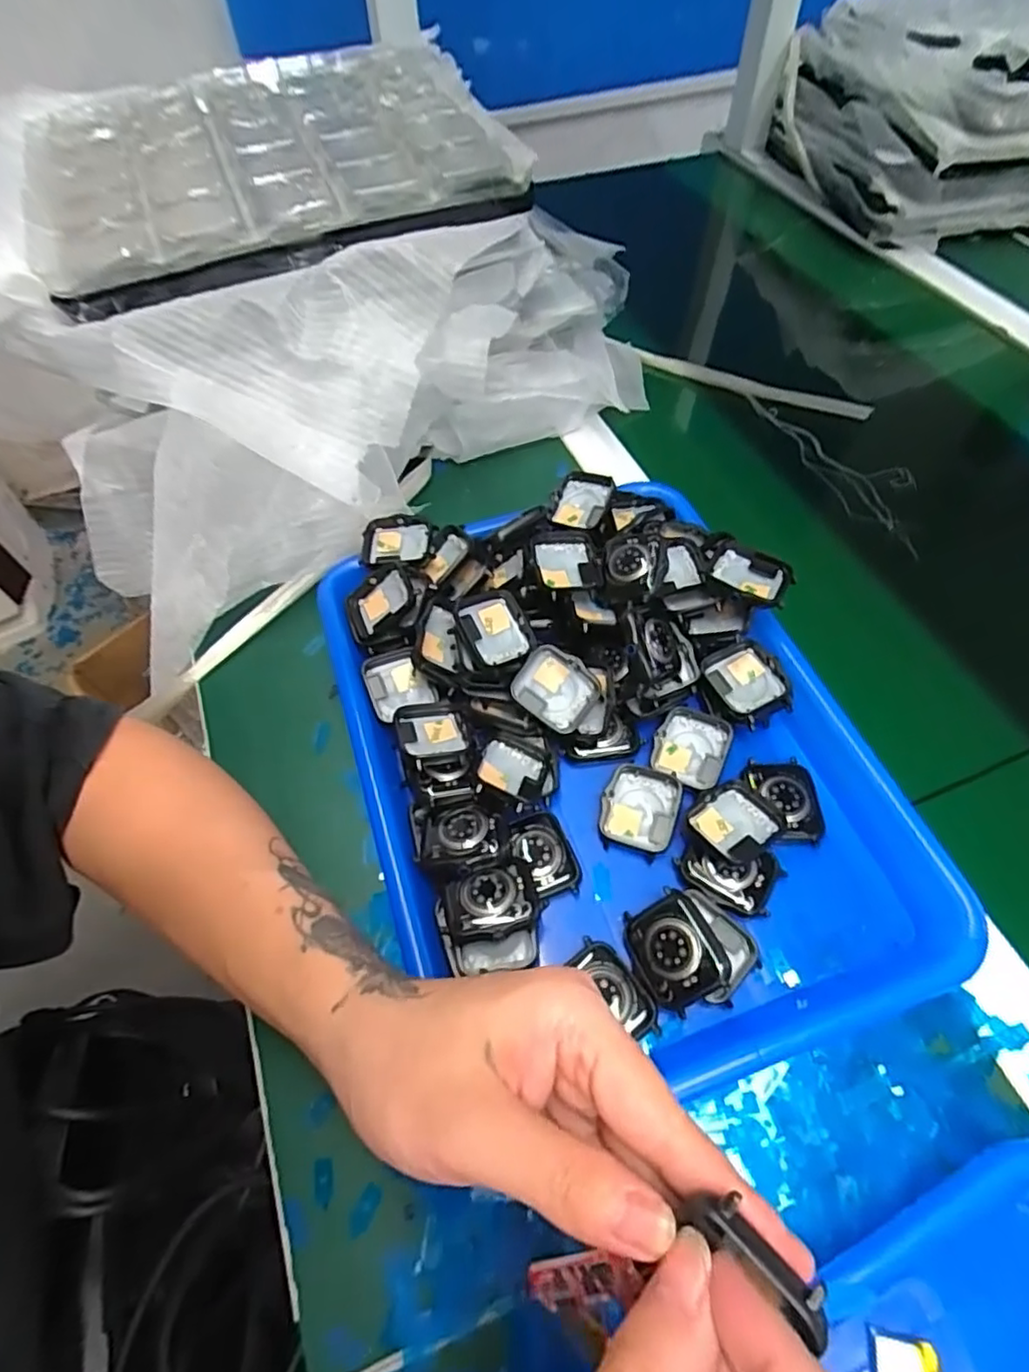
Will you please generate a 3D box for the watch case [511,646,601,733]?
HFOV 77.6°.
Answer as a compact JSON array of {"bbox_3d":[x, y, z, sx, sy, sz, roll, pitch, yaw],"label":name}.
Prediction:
[{"bbox_3d":[0.023,0.001,0.348,0.043,0.008,0.035,36,89,0],"label":"watch case"}]

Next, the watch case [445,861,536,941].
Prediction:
[{"bbox_3d":[-0.012,0.100,0.296,0.039,0.012,0.032,-11,57,-5],"label":"watch case"}]

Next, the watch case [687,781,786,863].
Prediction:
[{"bbox_3d":[0.111,0.068,0.320,0.039,0.013,0.036,-30,60,-16],"label":"watch case"}]

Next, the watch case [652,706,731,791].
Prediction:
[{"bbox_3d":[0.096,0.034,0.349,0.037,0.010,0.041,21,78,21],"label":"watch case"}]

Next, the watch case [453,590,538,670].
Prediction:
[{"bbox_3d":[-0.010,-0.031,0.353,0.041,0.010,0.041,-22,79,-20],"label":"watch case"}]

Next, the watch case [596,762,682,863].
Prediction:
[{"bbox_3d":[0.065,0.063,0.332,0.037,0.009,0.043,17,59,13],"label":"watch case"}]

